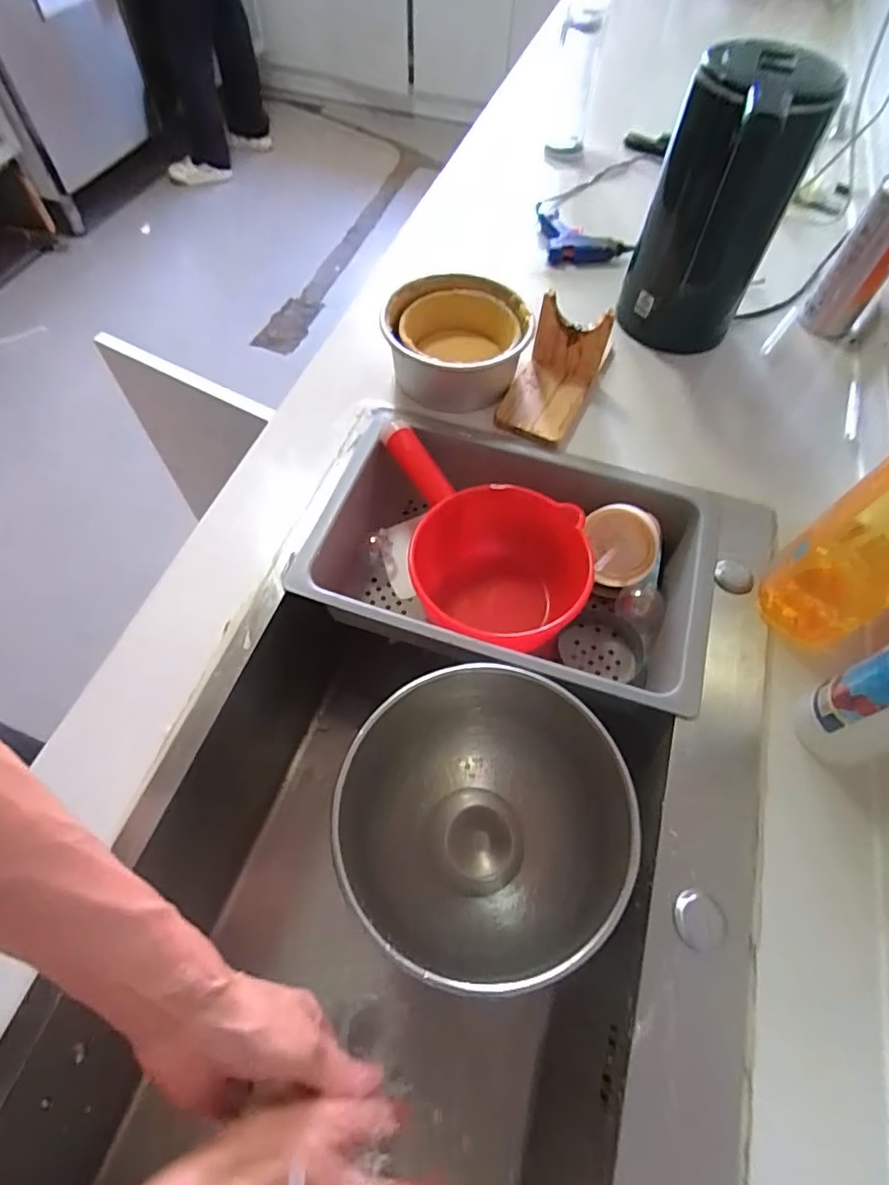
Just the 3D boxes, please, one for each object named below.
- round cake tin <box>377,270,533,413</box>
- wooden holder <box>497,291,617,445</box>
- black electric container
[{"bbox_3d":[0.015,-0.283,0.645,0.155,0.071,0.149,1,60,-1],"label":"round cake tin"},{"bbox_3d":[0.116,-0.239,0.617,0.081,0.081,0.124,25,62,12],"label":"wooden holder"},{"bbox_3d":[0.281,-0.386,0.600,0.129,0.249,0.131,24,62,12],"label":"black electric container"}]

